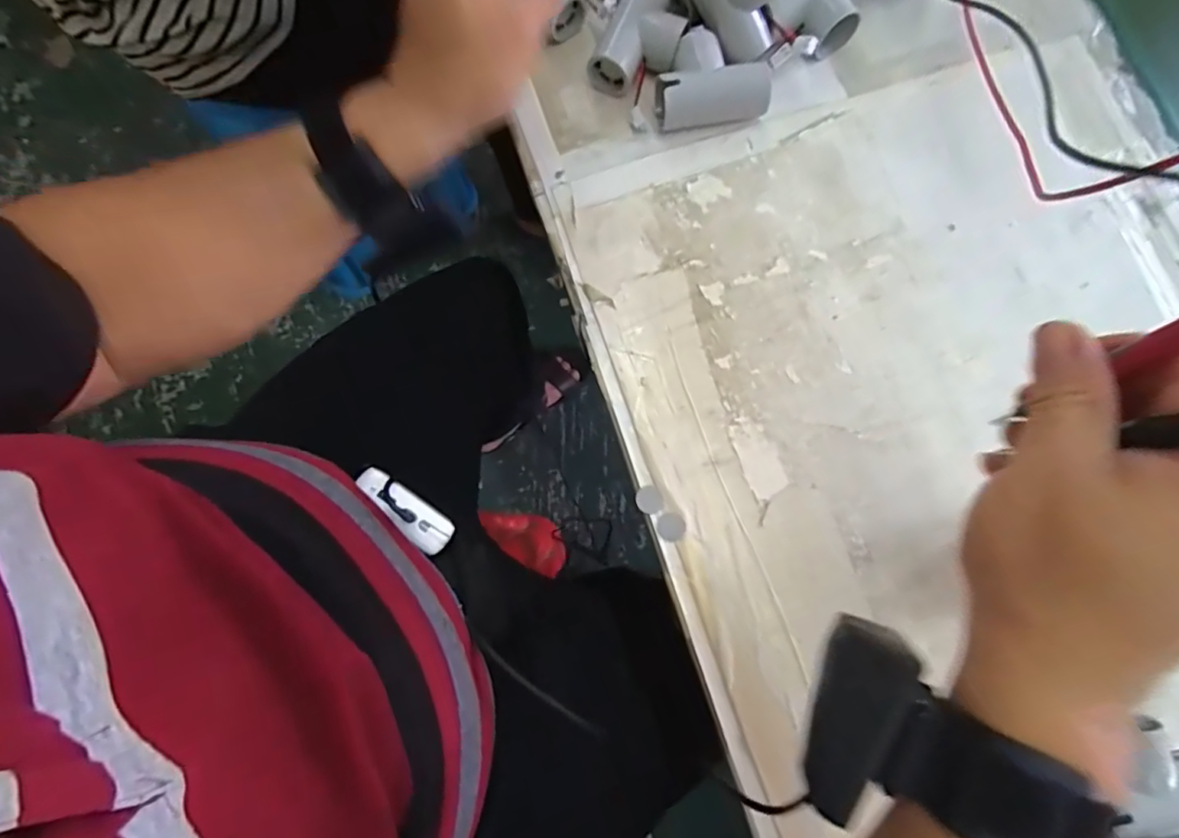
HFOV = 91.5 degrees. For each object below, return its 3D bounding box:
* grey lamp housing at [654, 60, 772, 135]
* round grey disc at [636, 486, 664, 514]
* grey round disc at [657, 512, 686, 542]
[{"bbox_3d":[0.086,-0.223,0.400,0.078,0.031,0.027,-5,77,-1],"label":"grey lamp housing"},{"bbox_3d":[0.038,0.050,0.358,0.017,0.004,0.017,0,77,0],"label":"round grey disc"},{"bbox_3d":[0.051,0.067,0.355,0.017,0.004,0.017,0,77,0],"label":"grey round disc"}]

